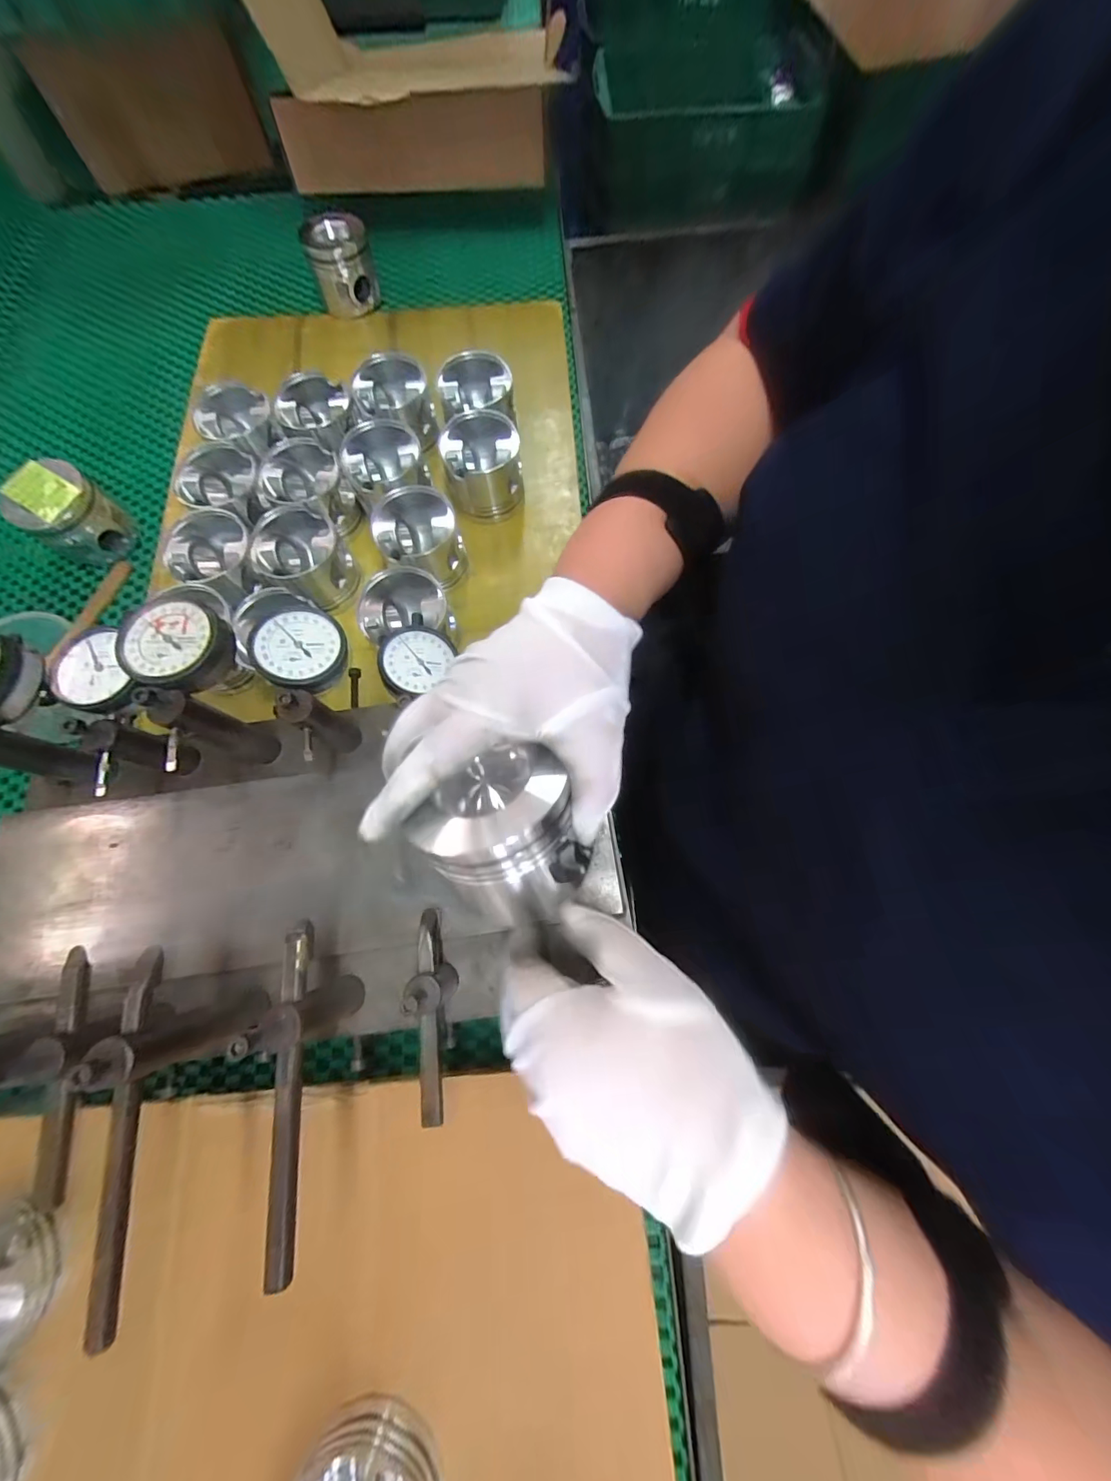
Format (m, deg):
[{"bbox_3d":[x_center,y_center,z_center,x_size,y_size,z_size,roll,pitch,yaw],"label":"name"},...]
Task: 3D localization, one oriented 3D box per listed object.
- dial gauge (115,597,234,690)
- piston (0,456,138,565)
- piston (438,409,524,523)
[{"bbox_3d":[-0.220,-0.054,0.277,0.056,0.021,0.055,0,72,1],"label":"dial gauge"},{"bbox_3d":[-0.555,-0.258,0.548,0.088,0.086,0.089,31,75,11],"label":"piston"},{"bbox_3d":[-0.082,-0.311,0.548,0.088,0.073,0.096,-8,72,-2],"label":"piston"}]

